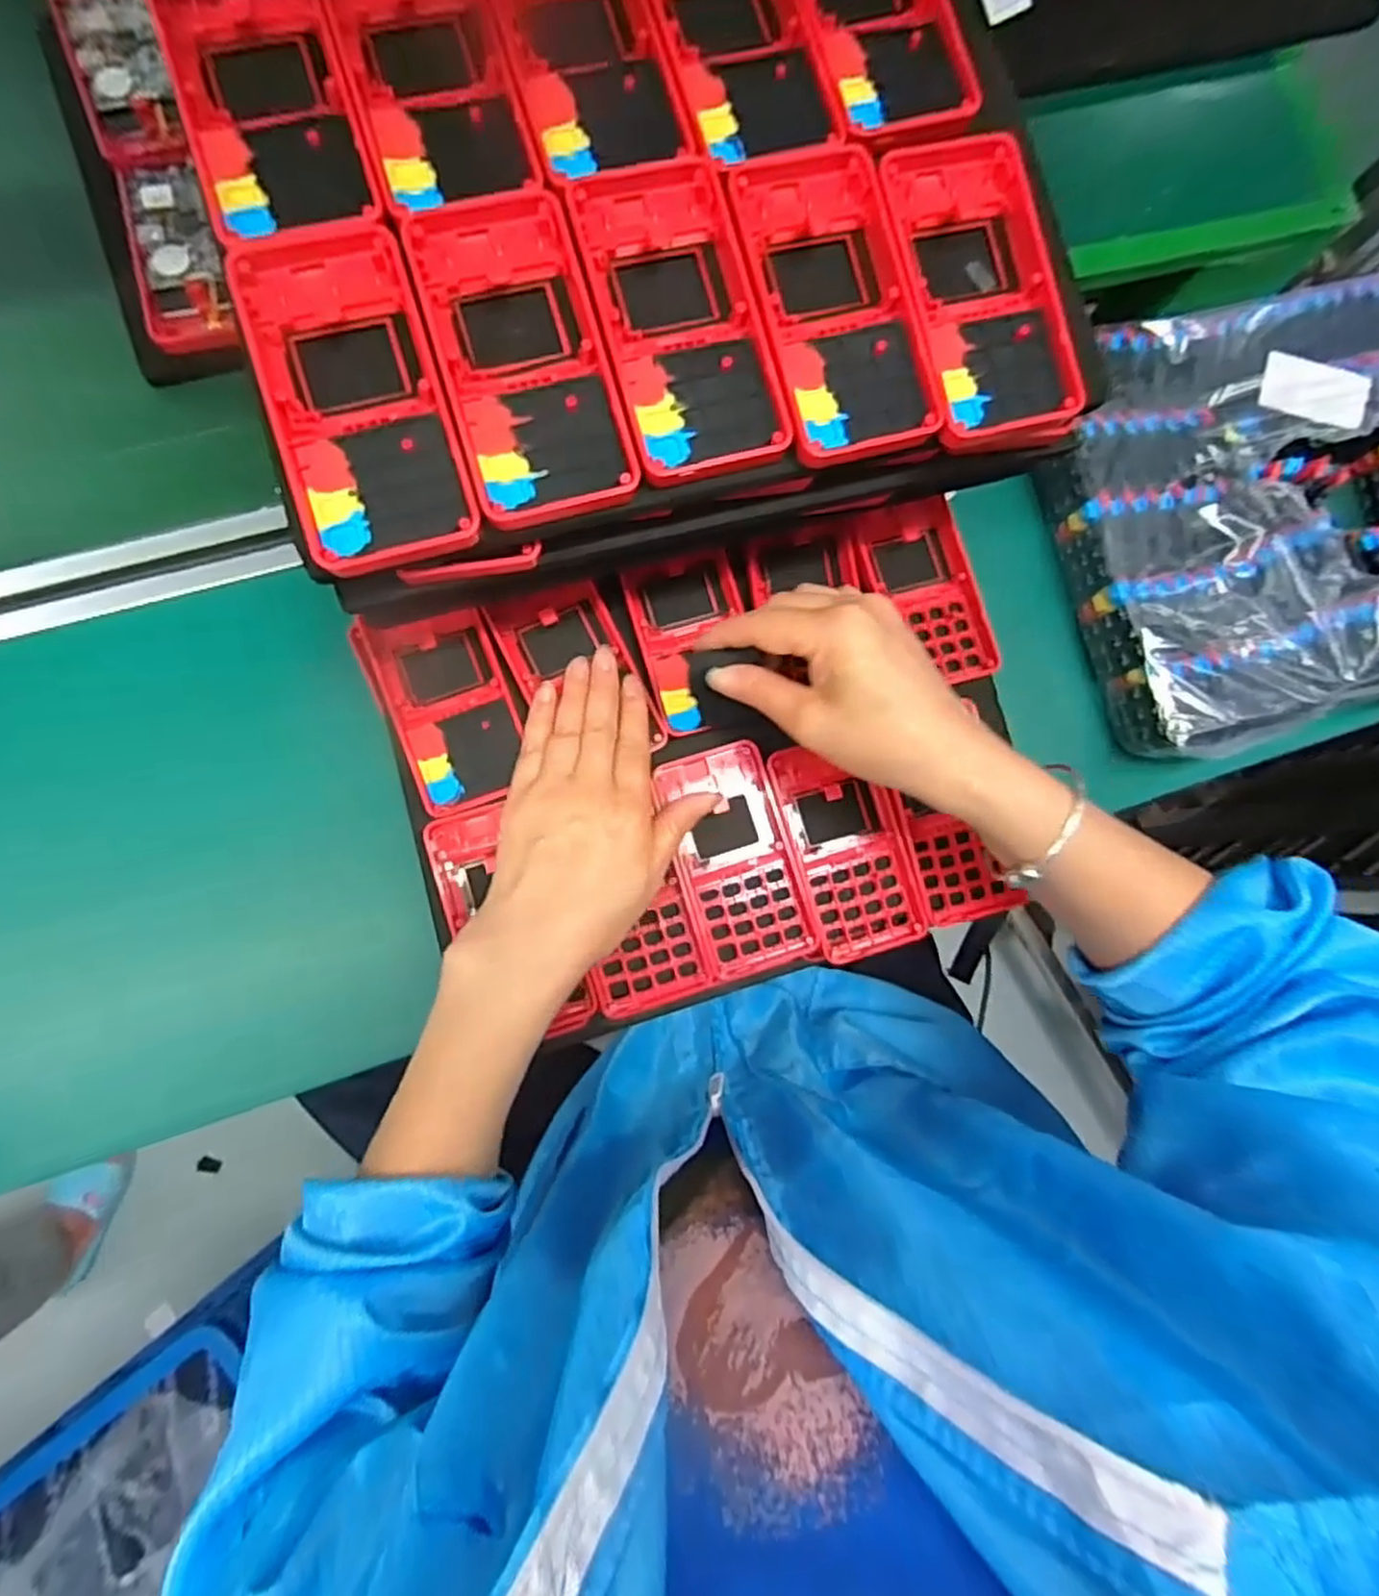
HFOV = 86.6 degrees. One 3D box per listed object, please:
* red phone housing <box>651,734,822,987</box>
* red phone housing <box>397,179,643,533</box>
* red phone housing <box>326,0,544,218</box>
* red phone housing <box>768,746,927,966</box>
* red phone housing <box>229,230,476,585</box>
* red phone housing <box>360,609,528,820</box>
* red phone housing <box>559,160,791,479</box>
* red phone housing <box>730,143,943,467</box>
[{"bbox_3d":[0.026,0.035,0.408,0.062,0.014,0.125,-14,88,-7],"label":"red phone housing"},{"bbox_3d":[-0.065,-0.172,0.285,0.063,0.014,0.126,-16,85,-7],"label":"red phone housing"},{"bbox_3d":[-0.103,-0.287,0.292,0.061,0.016,0.120,-16,85,-7],"label":"red phone housing"},{"bbox_3d":[0.088,0.028,0.409,0.060,0.015,0.121,-16,85,-7],"label":"red phone housing"},{"bbox_3d":[-0.126,-0.153,0.274,0.062,0.009,0.129,-16,85,-7],"label":"red phone housing"},{"bbox_3d":[-0.128,-0.051,0.393,0.063,0.014,0.108,-20,86,-7],"label":"red phone housing"},{"bbox_3d":[-0.005,-0.194,0.295,0.062,0.015,0.129,-15,85,-7],"label":"red phone housing"},{"bbox_3d":[0.058,-0.205,0.302,0.063,0.015,0.128,-14,85,-7],"label":"red phone housing"}]

